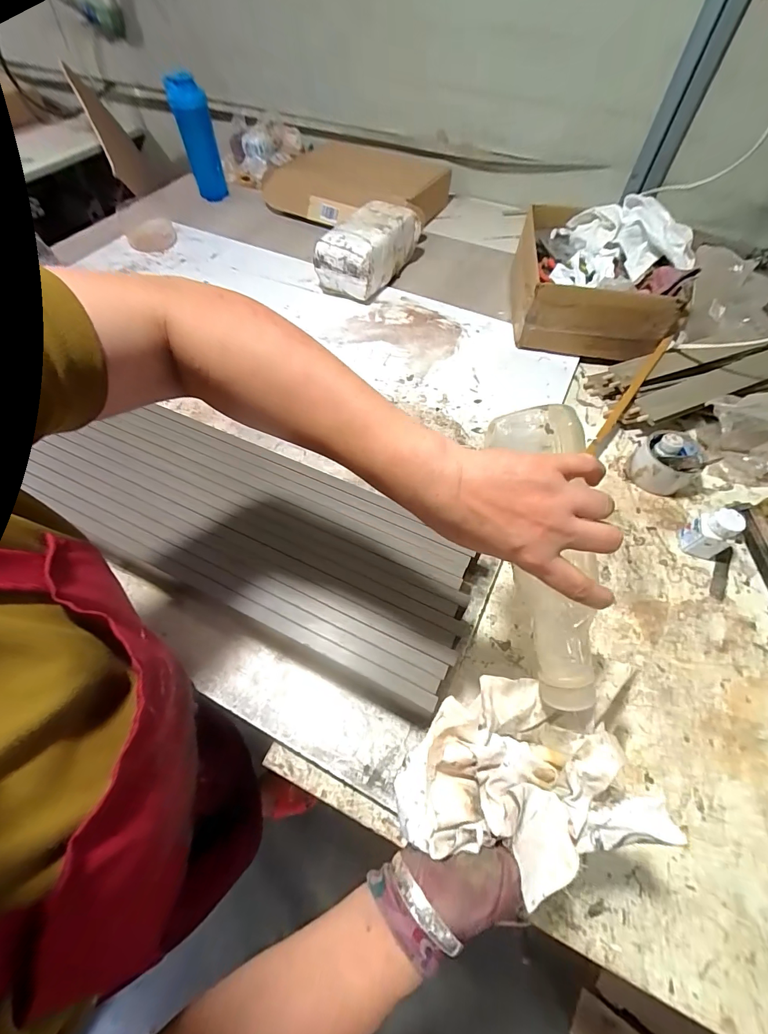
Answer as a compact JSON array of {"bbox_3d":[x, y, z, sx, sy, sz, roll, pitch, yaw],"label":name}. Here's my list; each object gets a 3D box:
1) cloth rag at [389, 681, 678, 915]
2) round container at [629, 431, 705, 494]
[{"bbox_3d":[0.100,0.204,0.307,0.165,0.074,0.145,-28,62,-18],"label":"cloth rag"},{"bbox_3d":[0.420,-0.085,0.601,0.084,0.066,0.083,1,58,-1],"label":"round container"}]

